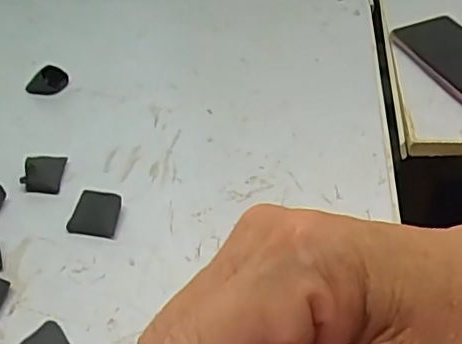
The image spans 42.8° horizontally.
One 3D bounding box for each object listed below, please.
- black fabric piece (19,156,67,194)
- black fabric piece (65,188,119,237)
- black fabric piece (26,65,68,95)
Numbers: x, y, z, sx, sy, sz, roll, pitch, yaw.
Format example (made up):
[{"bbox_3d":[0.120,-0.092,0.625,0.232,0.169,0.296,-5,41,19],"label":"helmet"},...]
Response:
[{"bbox_3d":[-0.169,-0.001,0.529,0.032,0.018,0.043,-3,44,5],"label":"black fabric piece"},{"bbox_3d":[-0.112,0.034,0.485,0.037,0.022,0.033,9,46,16],"label":"black fabric piece"},{"bbox_3d":[-0.196,-0.099,0.625,0.042,0.025,0.023,-24,46,-17],"label":"black fabric piece"}]

